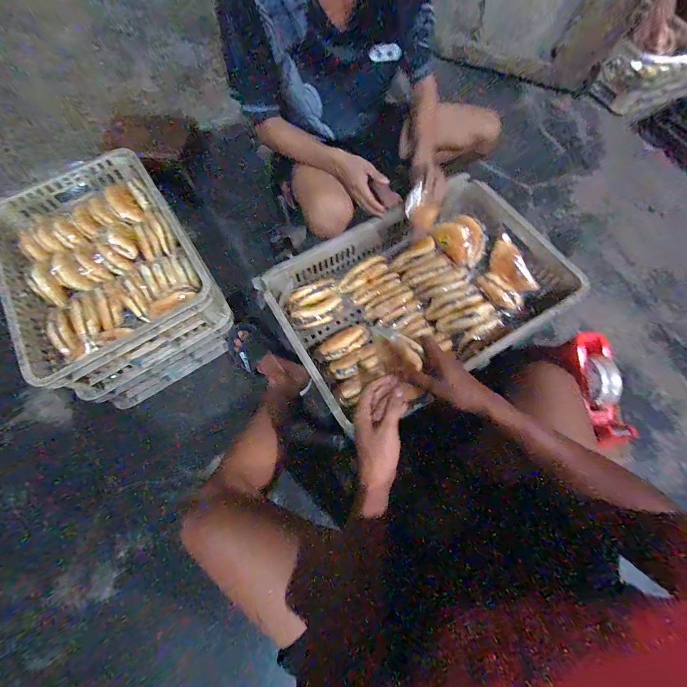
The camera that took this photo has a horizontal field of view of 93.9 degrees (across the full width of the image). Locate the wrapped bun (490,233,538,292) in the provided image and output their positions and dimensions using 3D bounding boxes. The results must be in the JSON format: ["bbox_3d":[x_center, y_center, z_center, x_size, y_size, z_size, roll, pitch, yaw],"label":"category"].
[{"bbox_3d":[0.412,-0.190,0.789,0.048,0.043,0.153,-30,86,-10],"label":"wrapped bun"}]

